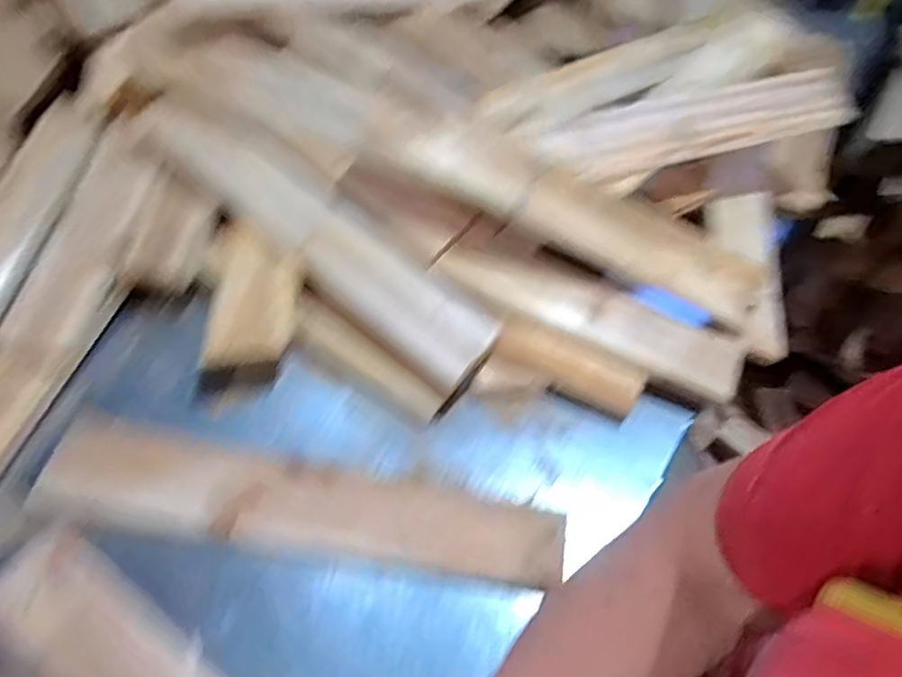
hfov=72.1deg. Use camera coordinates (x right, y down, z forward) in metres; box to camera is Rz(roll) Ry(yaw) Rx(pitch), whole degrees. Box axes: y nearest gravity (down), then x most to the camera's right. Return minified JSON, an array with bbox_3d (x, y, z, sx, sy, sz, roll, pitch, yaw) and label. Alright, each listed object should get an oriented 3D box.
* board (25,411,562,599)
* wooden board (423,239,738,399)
[{"bbox_3d":[-0.141,0.157,0.584,0.486,0.020,0.085,11,54,4],"label":"board"},{"bbox_3d":[0.164,-0.030,0.709,0.361,0.015,0.088,24,59,-1],"label":"wooden board"}]

